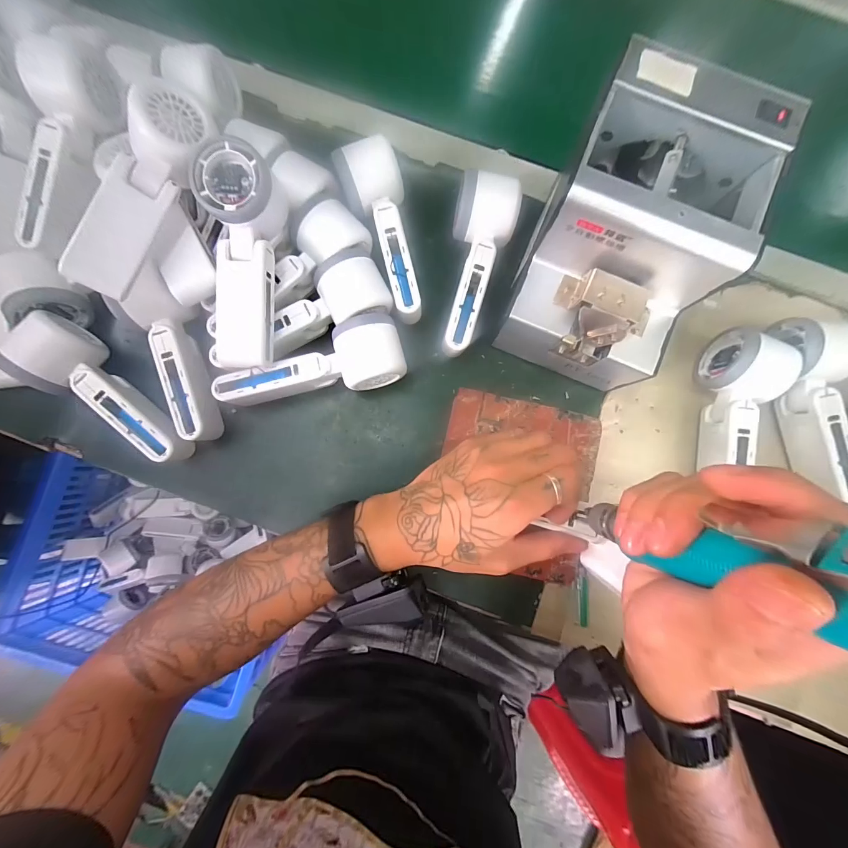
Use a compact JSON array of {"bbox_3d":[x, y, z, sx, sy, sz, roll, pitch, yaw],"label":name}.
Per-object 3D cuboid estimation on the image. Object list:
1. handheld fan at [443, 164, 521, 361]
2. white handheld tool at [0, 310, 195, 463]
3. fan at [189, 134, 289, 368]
[{"bbox_3d":[0.048,-0.140,0.336,0.054,0.055,0.153,10,84,0],"label":"handheld fan"},{"bbox_3d":[-0.277,-0.022,0.314,0.151,0.057,0.051,43,85,4],"label":"white handheld tool"},{"bbox_3d":[-0.150,-0.128,0.290,0.050,0.059,0.160,5,86,-1],"label":"fan"}]

